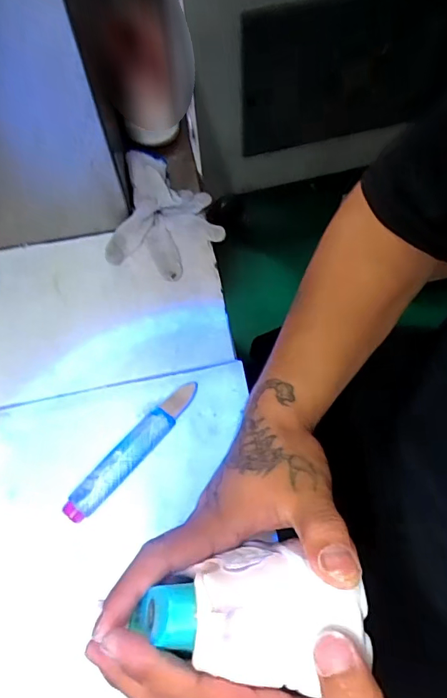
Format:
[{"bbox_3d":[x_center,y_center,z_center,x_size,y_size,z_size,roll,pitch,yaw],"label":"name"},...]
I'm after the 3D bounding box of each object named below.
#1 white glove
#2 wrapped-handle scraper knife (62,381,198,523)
[{"bbox_3d":[-0.062,-0.160,0.553,0.118,0.036,0.160,7,64,5],"label":"white glove"},{"bbox_3d":[-0.083,0.092,0.441,0.027,0.015,0.161,38,71,18],"label":"wrapped-handle scraper knife"}]

